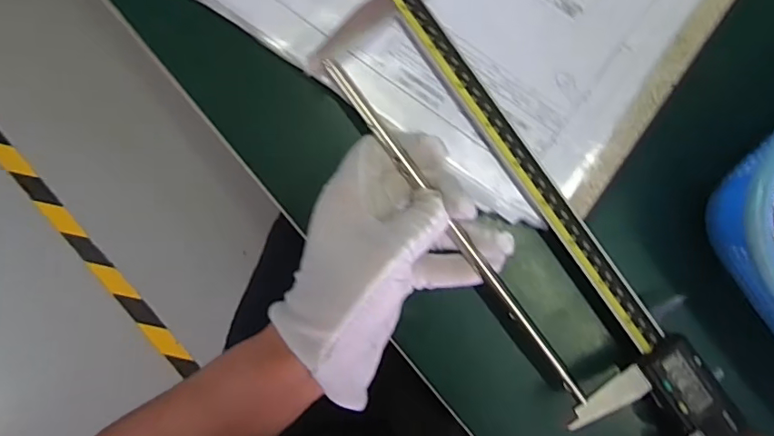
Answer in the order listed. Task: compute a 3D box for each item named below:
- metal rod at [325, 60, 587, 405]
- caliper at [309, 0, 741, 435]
[{"bbox_3d":[0.035,0.006,0.274,0.006,0.005,0.220,-37,88,1],"label":"metal rod"},{"bbox_3d":[0.084,0.023,0.279,0.074,0.017,0.333,-35,87,1],"label":"caliper"}]

